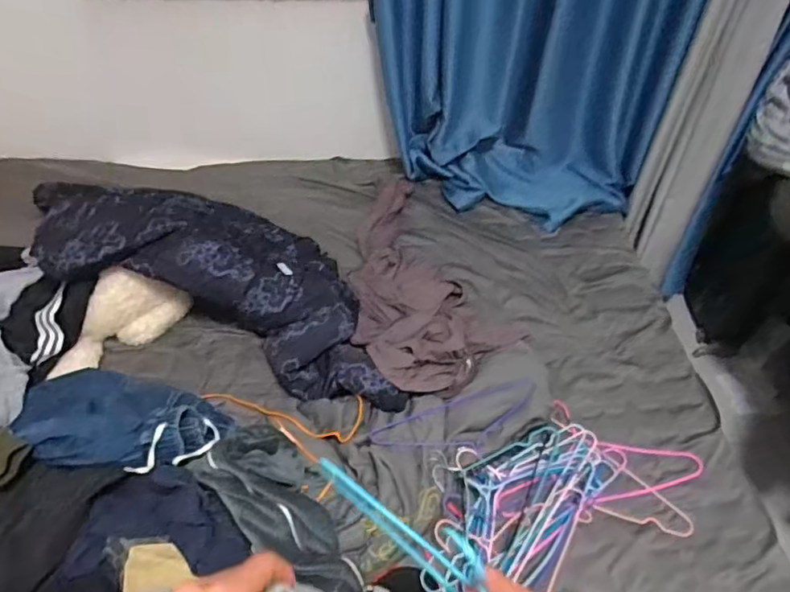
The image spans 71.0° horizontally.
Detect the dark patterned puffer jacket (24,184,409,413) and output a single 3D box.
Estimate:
[{"bbox_3d":[-0.341,-0.083,1.304,0.844,0.288,0.442,16,49,12],"label":"dark patterned puffer jacket"}]

